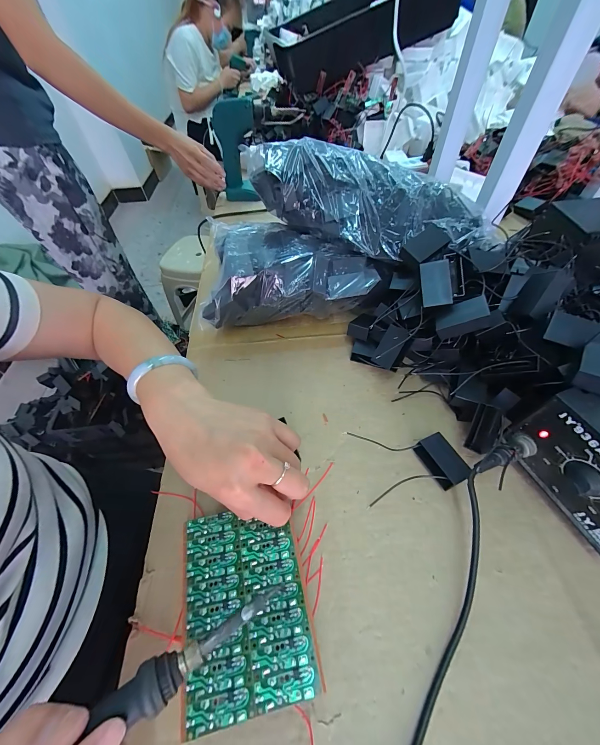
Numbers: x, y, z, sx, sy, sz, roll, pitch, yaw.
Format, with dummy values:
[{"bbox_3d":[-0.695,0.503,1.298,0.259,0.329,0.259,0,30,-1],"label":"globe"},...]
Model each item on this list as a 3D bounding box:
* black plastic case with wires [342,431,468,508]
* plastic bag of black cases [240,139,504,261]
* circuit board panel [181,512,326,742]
[{"bbox_3d":[0.107,0.087,0.279,0.101,0.019,0.070,-7,54,-2],"label":"black plastic case with wires"},{"bbox_3d":[0.088,-0.225,0.349,0.296,0.088,0.115,21,58,18],"label":"plastic bag of black cases"},{"bbox_3d":[-0.042,0.176,0.218,0.092,0.005,0.124,-13,54,-6],"label":"circuit board panel"}]

